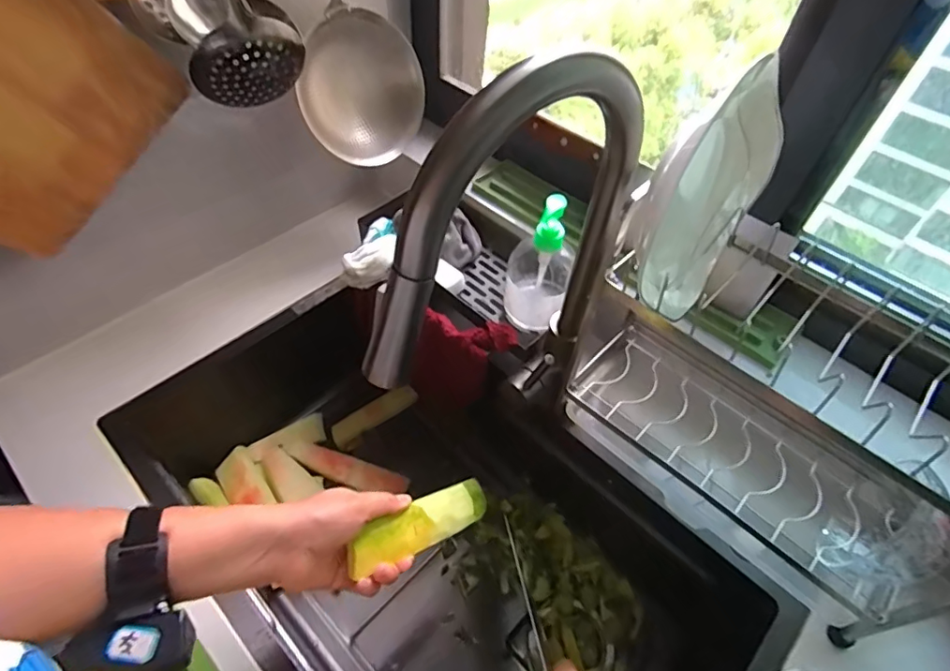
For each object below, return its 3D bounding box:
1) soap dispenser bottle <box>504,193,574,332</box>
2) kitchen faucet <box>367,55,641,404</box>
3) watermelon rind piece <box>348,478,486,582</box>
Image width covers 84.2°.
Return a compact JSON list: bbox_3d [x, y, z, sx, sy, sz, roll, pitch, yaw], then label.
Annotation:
[{"bbox_3d":[0.073,-0.076,0.591,0.067,0.170,0.062,9,51,4],"label":"soap dispenser bottle"},{"bbox_3d":[0.033,-0.040,0.392,0.244,0.300,0.047,-31,60,-25],"label":"kitchen faucet"},{"bbox_3d":[-0.048,0.177,0.499,0.163,0.020,0.042,-8,72,-50],"label":"watermelon rind piece"}]

